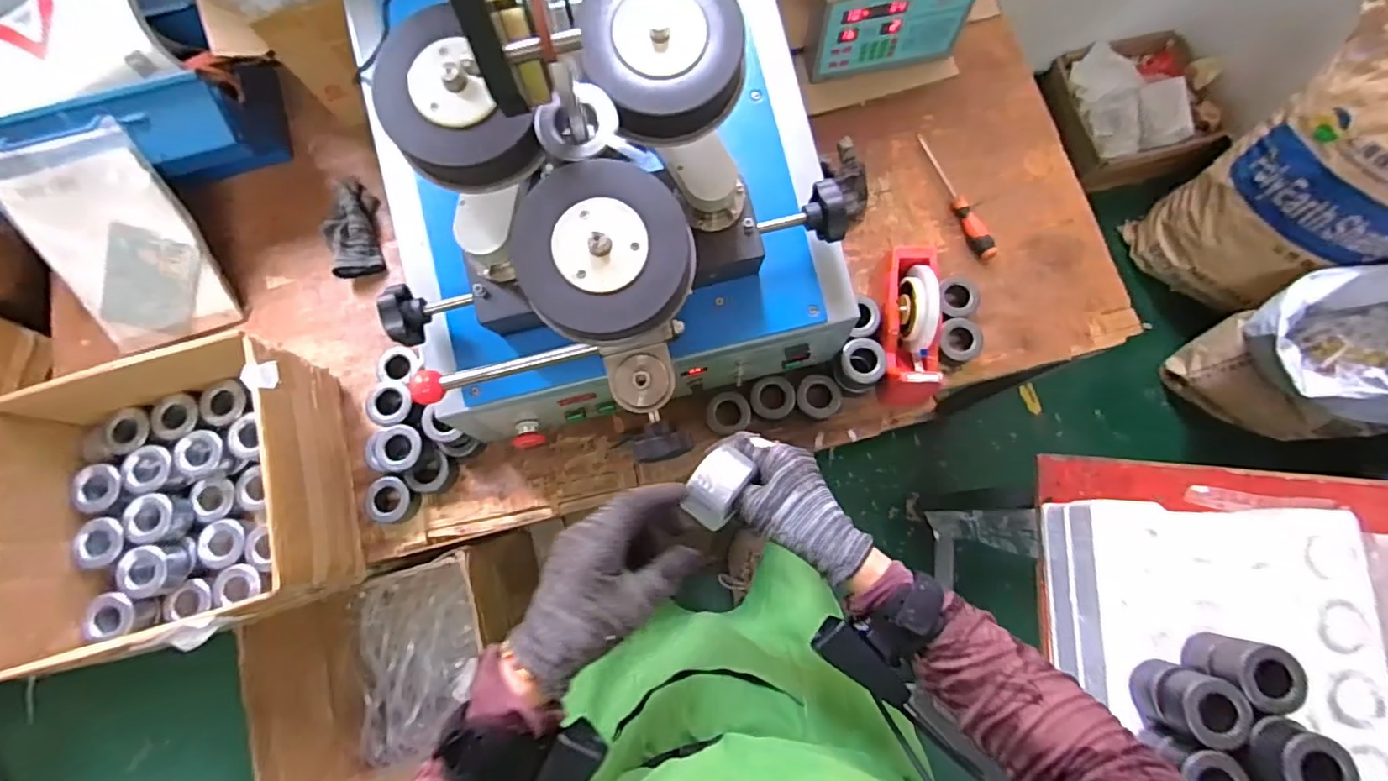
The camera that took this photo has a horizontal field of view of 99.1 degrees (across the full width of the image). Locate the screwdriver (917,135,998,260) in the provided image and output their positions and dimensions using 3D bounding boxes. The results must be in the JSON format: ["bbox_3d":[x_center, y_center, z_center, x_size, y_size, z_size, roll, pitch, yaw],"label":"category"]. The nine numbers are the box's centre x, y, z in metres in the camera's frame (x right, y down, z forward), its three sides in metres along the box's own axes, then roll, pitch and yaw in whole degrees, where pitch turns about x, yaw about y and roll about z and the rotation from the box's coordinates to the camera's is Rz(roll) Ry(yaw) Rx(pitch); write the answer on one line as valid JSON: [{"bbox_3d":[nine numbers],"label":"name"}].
[{"bbox_3d":[0.393,-0.296,0.887,0.029,0.026,0.224,-21,78,-3],"label":"screwdriver"}]

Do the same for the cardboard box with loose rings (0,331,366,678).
[{"bbox_3d":[-0.638,0.131,0.742,0.332,0.156,0.344,-16,78,-2],"label":"cardboard box with loose rings"}]

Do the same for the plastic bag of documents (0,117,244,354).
[{"bbox_3d":[-0.789,-0.199,0.816,0.183,0.028,0.278,-19,119,-6],"label":"plastic bag of documents"}]

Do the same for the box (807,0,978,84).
[{"bbox_3d":[0.290,-0.575,0.884,0.239,0.148,0.115,-13,78,-2],"label":"box"}]

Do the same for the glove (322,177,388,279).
[{"bbox_3d":[-0.516,-0.246,0.901,0.074,0.045,0.157,-7,78,0],"label":"glove"}]

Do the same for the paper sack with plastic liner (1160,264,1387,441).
[{"bbox_3d":[1.332,-0.061,1.251,0.308,0.384,0.319,-11,78,-1],"label":"paper sack with plastic liner"}]

